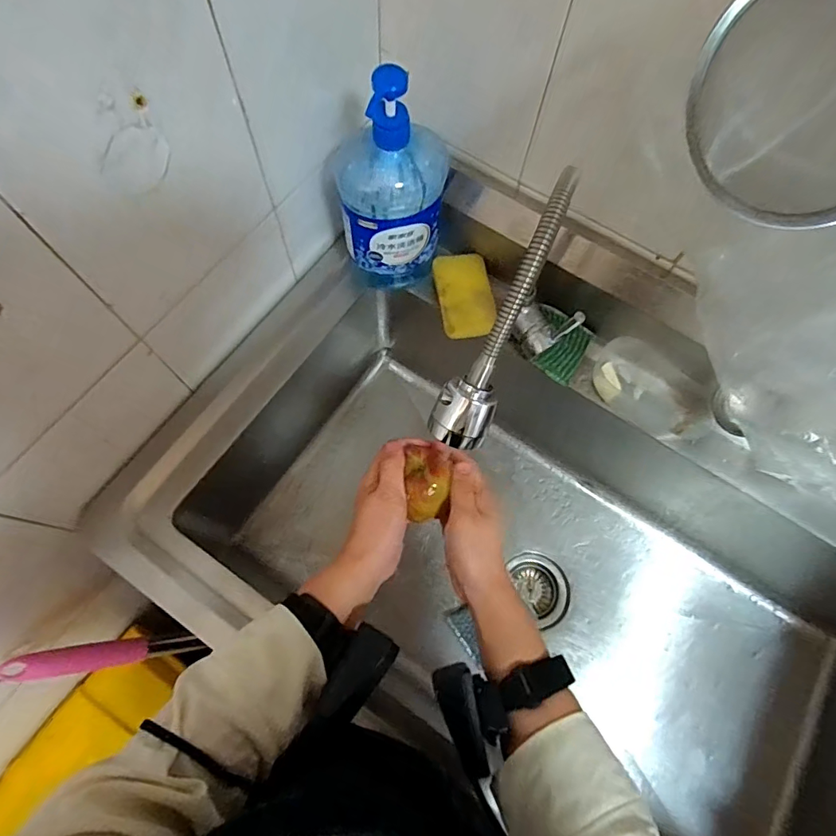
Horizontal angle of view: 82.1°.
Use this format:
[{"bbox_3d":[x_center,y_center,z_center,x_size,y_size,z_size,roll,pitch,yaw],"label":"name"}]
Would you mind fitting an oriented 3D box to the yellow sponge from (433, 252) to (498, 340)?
[{"bbox_3d":[0.060,-0.159,0.621,0.065,0.023,0.113,-8,70,-6],"label":"yellow sponge"}]

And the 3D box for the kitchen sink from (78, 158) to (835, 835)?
[{"bbox_3d":[0.180,0.218,0.643,0.996,0.266,0.538,33,71,9],"label":"kitchen sink"}]

